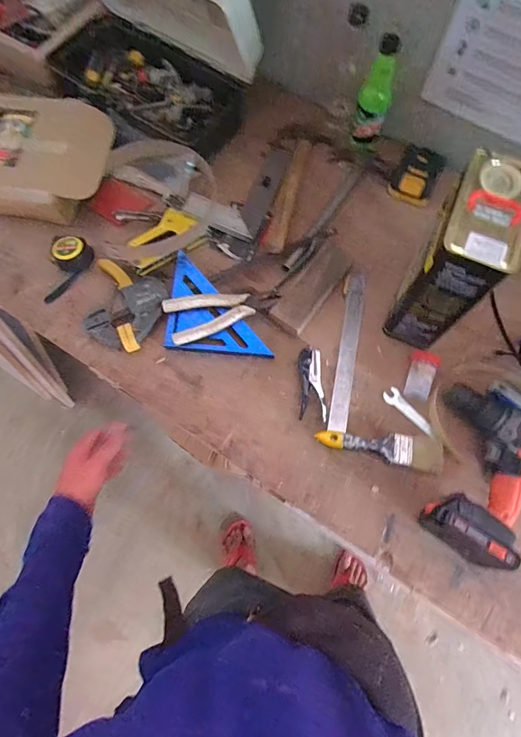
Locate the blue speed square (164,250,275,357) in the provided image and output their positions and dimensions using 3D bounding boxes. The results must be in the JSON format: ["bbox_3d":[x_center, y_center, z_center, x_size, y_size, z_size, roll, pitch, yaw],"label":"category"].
[{"bbox_3d":[-0.104,-0.079,0.686,0.123,0.027,0.234,-39,76,-11],"label":"blue speed square"}]

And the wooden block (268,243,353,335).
[{"bbox_3d":[0.088,-0.138,0.702,0.061,0.021,0.174,34,76,11],"label":"wooden block"}]

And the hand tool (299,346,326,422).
[{"bbox_3d":[0.083,0.023,0.657,0.039,0.015,0.118,1,72,1],"label":"hand tool"}]

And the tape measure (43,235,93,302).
[{"bbox_3d":[-0.347,-0.176,0.710,0.048,0.052,0.121,36,76,11],"label":"tape measure"}]

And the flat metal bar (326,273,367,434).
[{"bbox_3d":[0.149,-0.033,0.685,0.031,0.006,0.287,15,71,-7],"label":"flat metal bar"}]

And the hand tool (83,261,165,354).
[{"bbox_3d":[-0.229,-0.102,0.693,0.121,0.030,0.142,13,73,5],"label":"hand tool"}]

